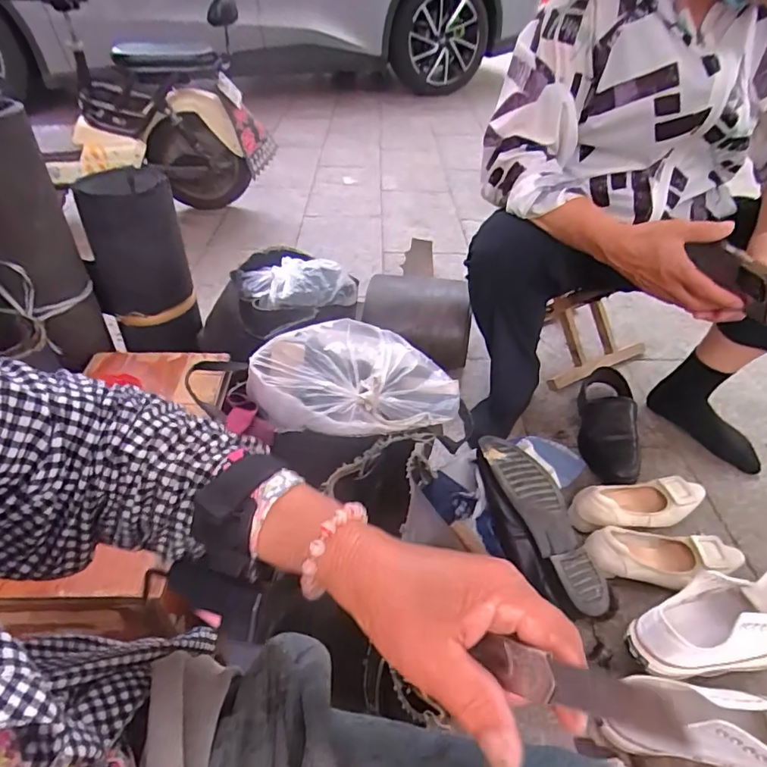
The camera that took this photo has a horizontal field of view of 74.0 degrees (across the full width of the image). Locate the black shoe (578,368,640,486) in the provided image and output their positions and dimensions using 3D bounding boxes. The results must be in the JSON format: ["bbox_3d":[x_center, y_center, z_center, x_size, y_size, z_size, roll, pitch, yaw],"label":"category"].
[{"bbox_3d":[0.439,0.067,0.985,0.095,0.073,0.271,6,40,6],"label":"black shoe"}]

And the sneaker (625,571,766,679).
[{"bbox_3d":[0.455,0.304,0.665,0.273,0.094,0.101,-5,40,-7],"label":"sneaker"}]

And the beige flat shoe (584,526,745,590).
[{"bbox_3d":[0.436,0.265,0.791,0.238,0.067,0.091,0,40,-1],"label":"beige flat shoe"}]

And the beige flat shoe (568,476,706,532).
[{"bbox_3d":[0.433,0.200,0.864,0.243,0.064,0.085,-9,41,-12],"label":"beige flat shoe"}]

